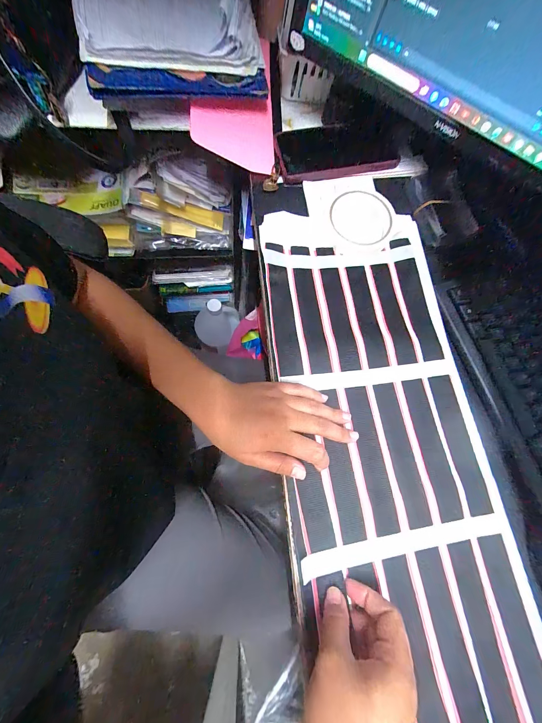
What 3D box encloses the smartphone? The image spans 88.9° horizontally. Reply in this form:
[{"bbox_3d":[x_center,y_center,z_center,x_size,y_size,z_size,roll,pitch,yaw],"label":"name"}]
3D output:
[{"bbox_3d":[0.102,-0.303,0.399,0.182,0.016,0.083,-9,74,-9],"label":"smartphone"}]

